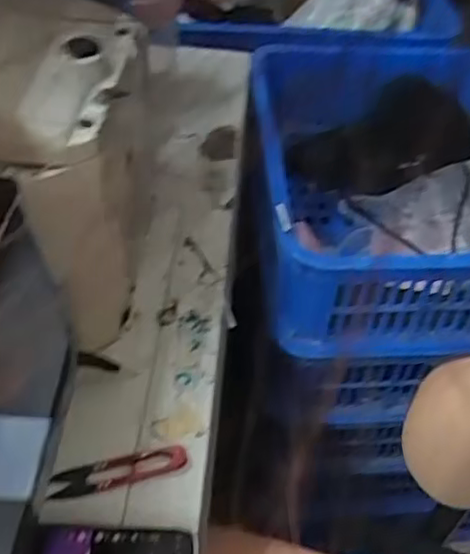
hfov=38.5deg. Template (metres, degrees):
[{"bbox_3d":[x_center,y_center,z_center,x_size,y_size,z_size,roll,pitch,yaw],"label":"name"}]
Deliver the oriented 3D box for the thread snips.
[{"bbox_3d":[-0.085,0.142,0.494,0.098,0.010,0.024,-9,49,-12],"label":"thread snips"}]

